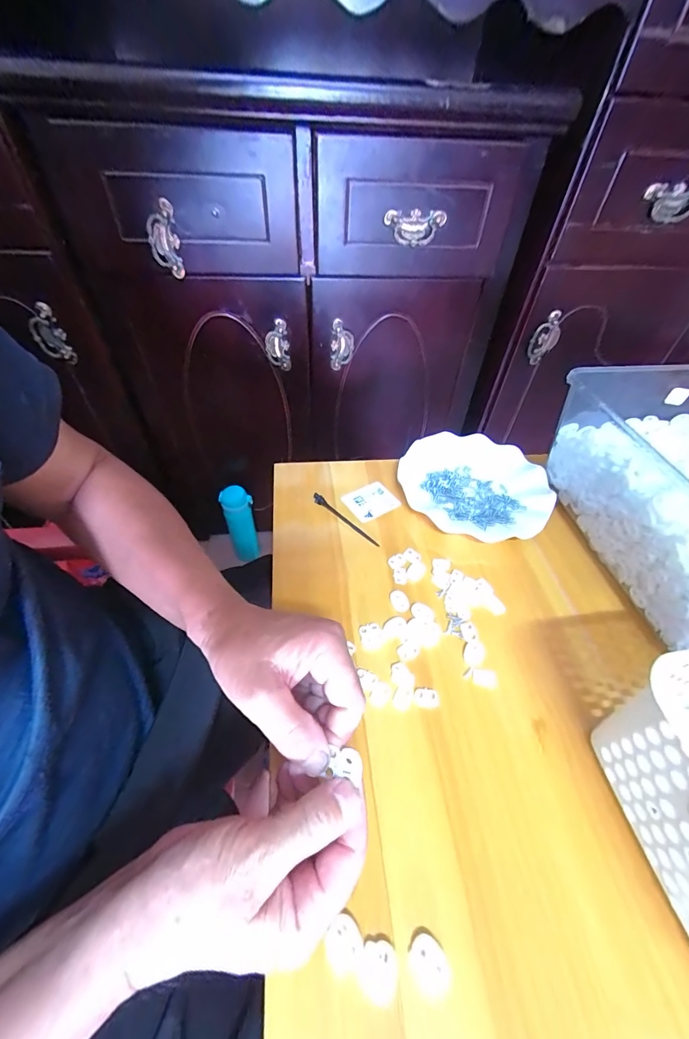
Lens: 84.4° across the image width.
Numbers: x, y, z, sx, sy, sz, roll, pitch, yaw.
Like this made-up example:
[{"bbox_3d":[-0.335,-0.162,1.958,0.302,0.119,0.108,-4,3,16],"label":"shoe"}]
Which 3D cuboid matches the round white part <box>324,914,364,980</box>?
[{"bbox_3d":[0.000,0.251,0.222,0.022,0.004,0.022,2,49,-2],"label":"round white part"}]

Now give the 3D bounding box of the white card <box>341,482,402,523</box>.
[{"bbox_3d":[0.034,-0.023,0.472,0.060,0.007,0.053,-27,59,-21],"label":"white card"}]

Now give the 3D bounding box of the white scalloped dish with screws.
[{"bbox_3d":[0.162,-0.044,0.478,0.179,0.023,0.173,2,49,-2],"label":"white scalloped dish with screws"}]

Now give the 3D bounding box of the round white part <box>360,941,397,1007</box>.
[{"bbox_3d":[0.020,0.258,0.216,0.020,0.004,0.023,10,49,5],"label":"round white part"}]

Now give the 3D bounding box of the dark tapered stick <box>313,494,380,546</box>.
[{"bbox_3d":[0.000,-0.001,0.443,0.103,0.010,0.008,37,57,27],"label":"dark tapered stick"}]

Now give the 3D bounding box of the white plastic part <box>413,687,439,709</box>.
[{"bbox_3d":[0.068,0.148,0.317,0.021,0.004,0.015,14,49,9],"label":"white plastic part"}]

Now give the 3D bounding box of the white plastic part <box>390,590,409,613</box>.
[{"bbox_3d":[0.055,0.081,0.376,0.016,0.004,0.024,-16,52,-17],"label":"white plastic part"}]

